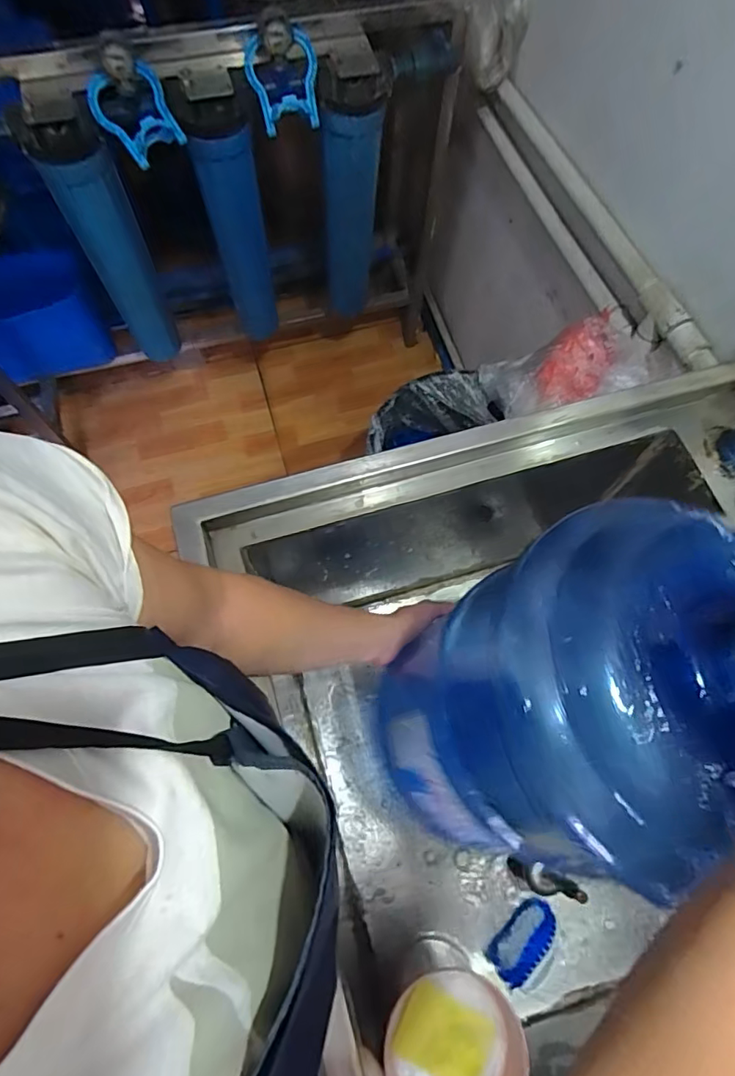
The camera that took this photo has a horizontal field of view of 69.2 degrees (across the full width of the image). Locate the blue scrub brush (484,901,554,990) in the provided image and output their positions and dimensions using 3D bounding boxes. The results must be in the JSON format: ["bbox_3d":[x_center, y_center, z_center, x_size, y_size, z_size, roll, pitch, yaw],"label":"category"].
[{"bbox_3d":[0.209,0.539,0.715,0.106,0.059,0.042,-40,74,-15],"label":"blue scrub brush"}]

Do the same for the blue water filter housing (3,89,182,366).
[{"bbox_3d":[-0.492,-0.549,1.078,0.121,0.531,0.123,-28,71,-11],"label":"blue water filter housing"}]

